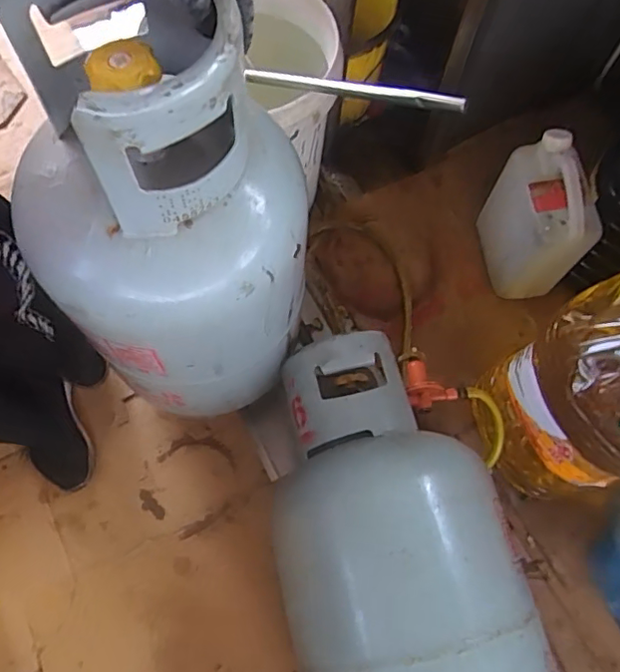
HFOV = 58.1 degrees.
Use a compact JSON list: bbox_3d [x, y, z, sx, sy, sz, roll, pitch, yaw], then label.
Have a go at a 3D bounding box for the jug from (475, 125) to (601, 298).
[{"bbox_3d":[0.390,-0.189,0.997,0.108,0.288,0.205,-14,69,-6],"label":"jug"}]

